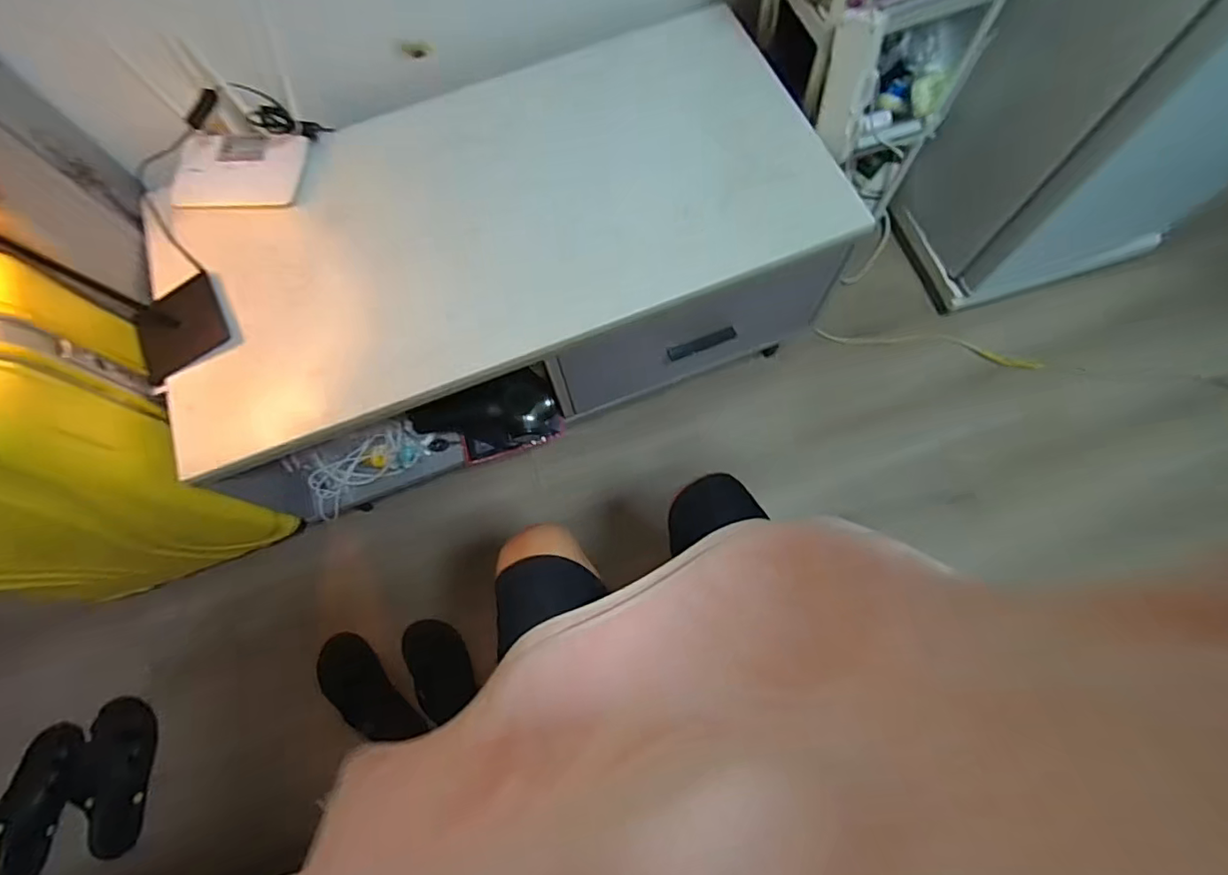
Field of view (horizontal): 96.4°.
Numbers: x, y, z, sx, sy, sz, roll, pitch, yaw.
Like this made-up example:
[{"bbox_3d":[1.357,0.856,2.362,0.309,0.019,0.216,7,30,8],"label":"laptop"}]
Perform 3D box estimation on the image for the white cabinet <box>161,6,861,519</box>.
[{"bbox_3d":[-0.183,-0.305,0.978,0.995,0.362,0.528,-23,71,-6],"label":"white cabinet"}]

